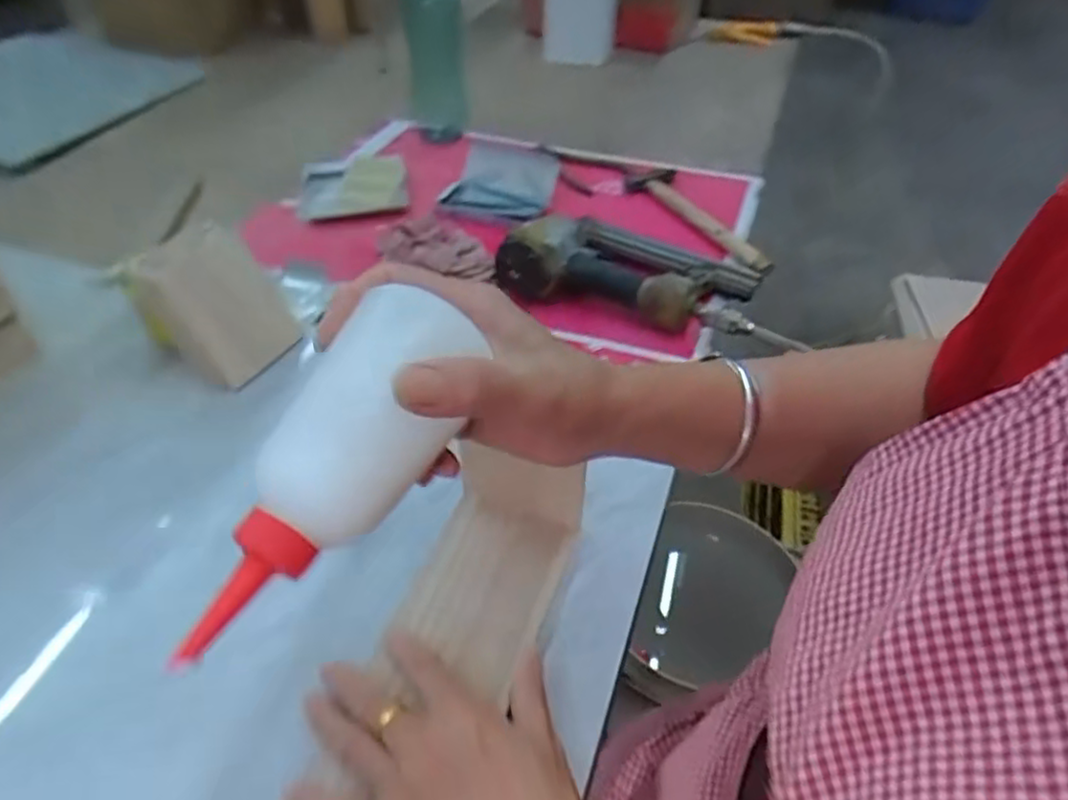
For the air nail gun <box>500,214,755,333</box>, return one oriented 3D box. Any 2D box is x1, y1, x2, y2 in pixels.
[{"bbox_3d":[0.099,-0.139,0.717,0.249,0.052,0.160,13,44,12],"label":"air nail gun"}]

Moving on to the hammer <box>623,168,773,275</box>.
[{"bbox_3d":[0.192,-0.210,0.823,0.069,0.022,0.255,-14,45,-17],"label":"hammer"}]

